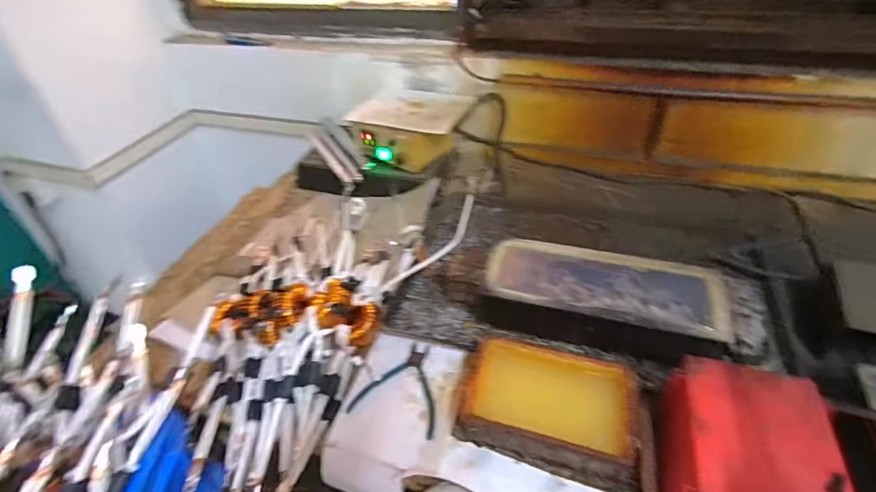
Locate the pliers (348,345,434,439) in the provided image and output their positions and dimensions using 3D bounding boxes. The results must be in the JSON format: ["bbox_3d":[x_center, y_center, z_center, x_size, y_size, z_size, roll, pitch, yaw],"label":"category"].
[{"bbox_3d":[-0.045,0.195,0.647,0.122,0.012,0.131,12,43,18],"label":"pliers"}]

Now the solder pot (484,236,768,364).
[{"bbox_3d":[0.263,0.082,0.690,0.373,0.088,0.149,13,43,18],"label":"solder pot"}]

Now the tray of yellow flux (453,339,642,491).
[{"bbox_3d":[0.145,0.203,0.573,0.219,0.064,0.137,12,43,18],"label":"tray of yellow flux"}]

